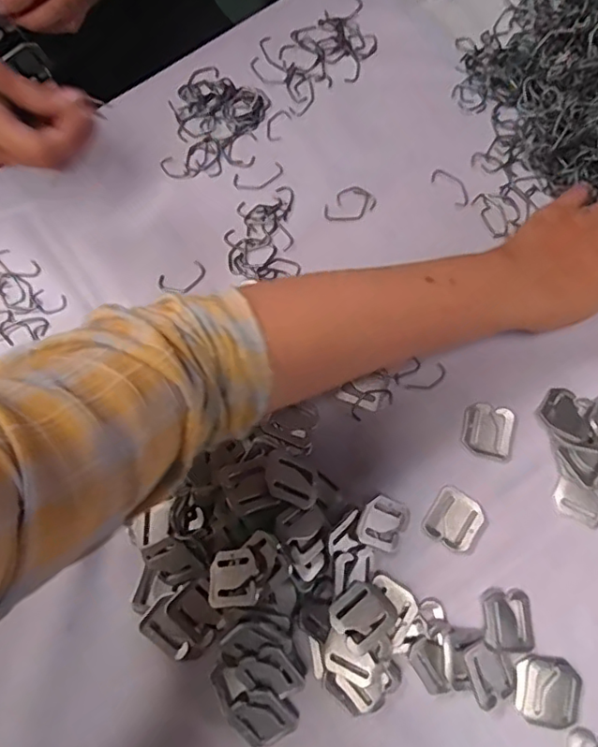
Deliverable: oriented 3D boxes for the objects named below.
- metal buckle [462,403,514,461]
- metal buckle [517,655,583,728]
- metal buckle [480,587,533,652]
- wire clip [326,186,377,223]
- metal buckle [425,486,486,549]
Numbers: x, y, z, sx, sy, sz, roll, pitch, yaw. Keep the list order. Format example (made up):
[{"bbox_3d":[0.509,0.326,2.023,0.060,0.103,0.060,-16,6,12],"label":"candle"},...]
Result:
[{"bbox_3d":[0.139,0.042,0.417,0.033,0.007,0.037,9,77,4],"label":"metal buckle"},{"bbox_3d":[0.165,0.211,0.375,0.040,0.006,0.041,4,76,3],"label":"metal buckle"},{"bbox_3d":[0.142,0.168,0.385,0.034,0.007,0.039,1,76,2],"label":"metal buckle"},{"bbox_3d":[0.041,-0.137,0.461,0.041,0.004,0.027,-38,78,-7],"label":"wire clip"},{"bbox_3d":[0.113,0.105,0.404,0.038,0.004,0.038,32,79,9],"label":"metal buckle"}]

